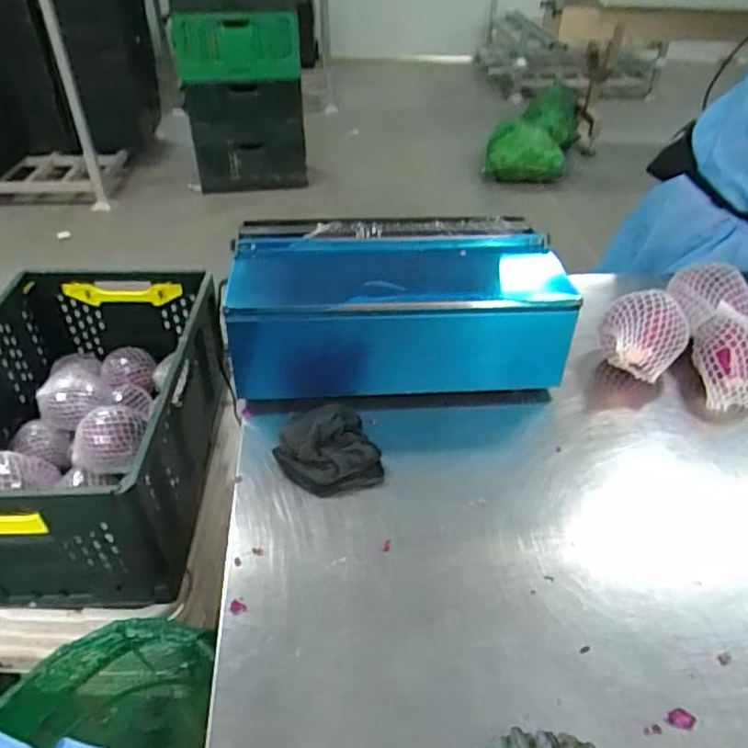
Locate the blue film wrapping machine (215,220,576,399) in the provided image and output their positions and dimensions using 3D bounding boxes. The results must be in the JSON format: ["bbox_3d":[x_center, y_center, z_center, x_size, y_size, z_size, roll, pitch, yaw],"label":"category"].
[{"bbox_3d":[0.035,-0.114,0.970,0.486,0.165,0.272,-2,40,-4],"label":"blue film wrapping machine"}]

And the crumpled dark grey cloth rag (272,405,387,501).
[{"bbox_3d":[-0.060,0.100,0.813,0.134,0.046,0.135,-19,45,-23],"label":"crumpled dark grey cloth rag"}]

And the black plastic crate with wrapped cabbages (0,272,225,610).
[{"bbox_3d":[-0.541,0.075,1.150,0.425,0.285,0.629,0,39,-2],"label":"black plastic crate with wrapped cabbages"}]

